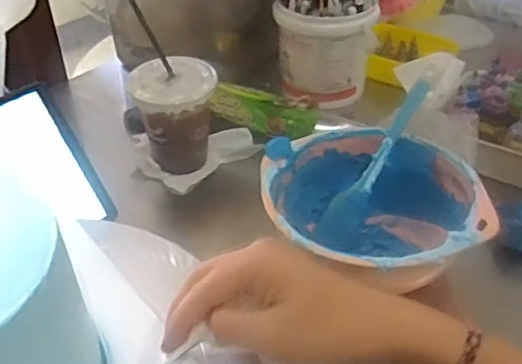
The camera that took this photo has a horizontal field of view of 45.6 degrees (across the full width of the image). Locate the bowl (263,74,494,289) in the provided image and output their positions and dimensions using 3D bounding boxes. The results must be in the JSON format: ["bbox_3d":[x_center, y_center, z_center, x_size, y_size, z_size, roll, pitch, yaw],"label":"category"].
[{"bbox_3d":[0.097,0.027,0.554,0.180,0.095,0.180,-1,38,1],"label":"bowl"}]

